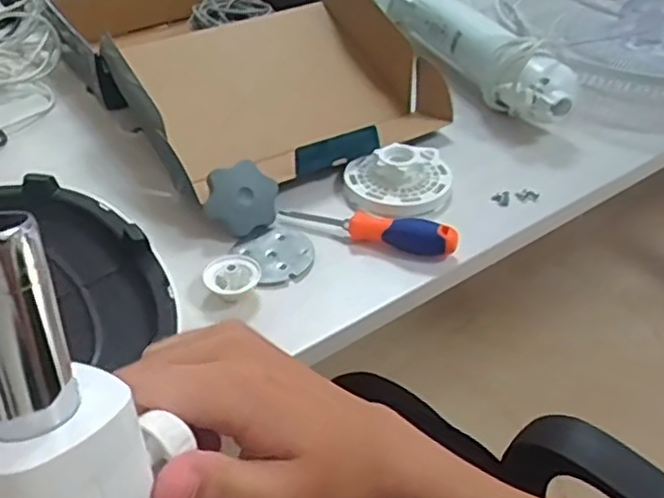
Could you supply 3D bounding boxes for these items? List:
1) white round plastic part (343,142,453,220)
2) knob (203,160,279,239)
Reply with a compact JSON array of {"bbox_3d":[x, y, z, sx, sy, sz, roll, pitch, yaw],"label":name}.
[{"bbox_3d":[0.073,-0.082,0.728,0.112,0.035,0.105,0,40,0],"label":"white round plastic part"},{"bbox_3d":[-0.090,-0.051,0.683,0.072,0.067,0.022,-34,15,-23],"label":"knob"}]

